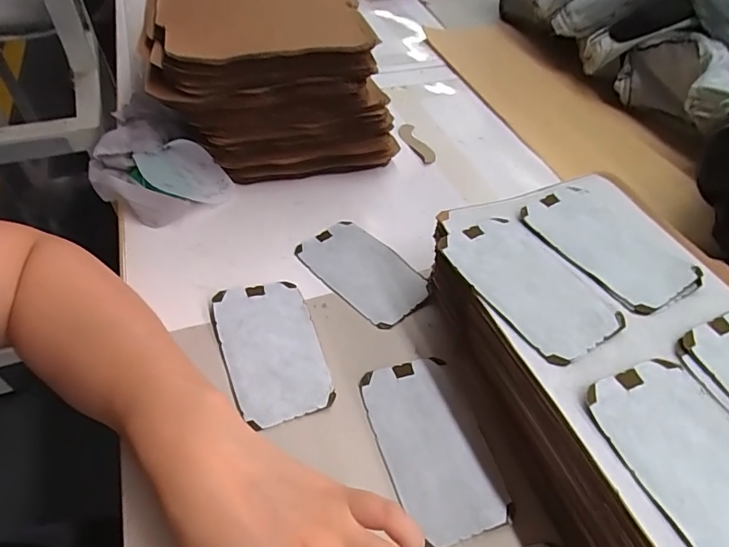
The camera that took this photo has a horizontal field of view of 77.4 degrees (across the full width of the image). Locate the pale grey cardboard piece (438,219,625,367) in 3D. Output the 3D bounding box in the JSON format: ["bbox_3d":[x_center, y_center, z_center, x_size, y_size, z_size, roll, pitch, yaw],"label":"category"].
[{"bbox_3d":[0.113,0.005,0.315,0.075,0.009,0.120,-22,55,-21],"label":"pale grey cardboard piece"}]

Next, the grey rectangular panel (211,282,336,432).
[{"bbox_3d":[-0.071,0.054,0.343,0.069,0.005,0.116,-14,52,-15],"label":"grey rectangular panel"}]

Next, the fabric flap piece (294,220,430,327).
[{"bbox_3d":[-0.001,-0.004,0.409,0.072,0.004,0.118,-34,60,-28],"label":"fabric flap piece"}]

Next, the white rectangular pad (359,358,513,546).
[{"bbox_3d":[0.047,0.112,0.308,0.071,0.004,0.118,-12,52,-14],"label":"white rectangular pad"}]

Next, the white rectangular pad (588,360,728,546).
[{"bbox_3d":[0.178,0.102,0.235,0.071,0.005,0.118,-16,53,-17],"label":"white rectangular pad"}]

